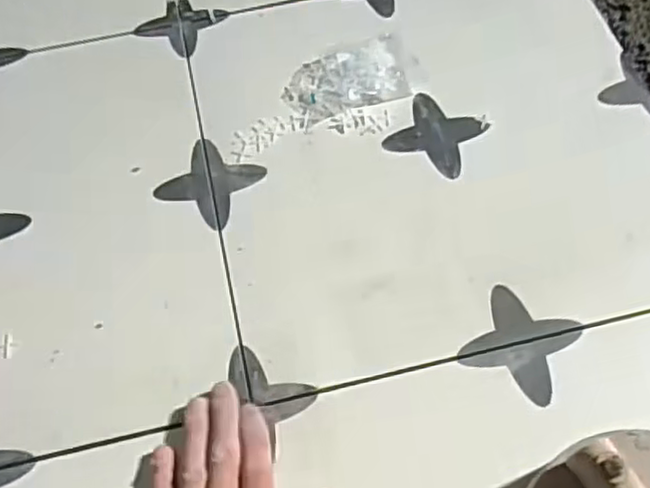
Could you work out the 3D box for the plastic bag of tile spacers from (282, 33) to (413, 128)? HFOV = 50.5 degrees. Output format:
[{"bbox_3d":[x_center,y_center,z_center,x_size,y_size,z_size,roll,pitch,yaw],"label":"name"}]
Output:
[{"bbox_3d":[0.020,-0.157,0.639,0.115,0.013,0.080,-18,61,-8],"label":"plastic bag of tile spacers"}]

